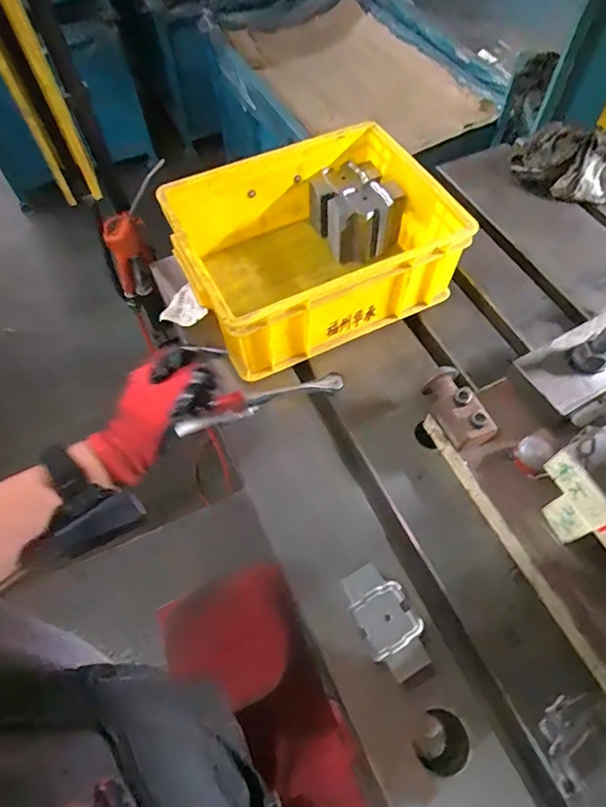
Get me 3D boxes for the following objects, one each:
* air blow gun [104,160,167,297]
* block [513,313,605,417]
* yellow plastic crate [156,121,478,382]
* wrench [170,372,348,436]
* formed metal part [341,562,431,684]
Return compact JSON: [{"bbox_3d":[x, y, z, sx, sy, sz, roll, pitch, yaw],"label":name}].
[{"bbox_3d":[-0.269,-0.246,0.726,0.065,0.231,0.047,-22,60,-38],"label":"air blow gun"},{"bbox_3d":[0.325,-0.055,0.522,0.151,0.061,0.083,-26,63,-14],"label":"block"},{"bbox_3d":[0.010,-0.214,0.645,0.336,0.131,0.269,-24,63,-12],"label":"yellow plastic crate"},{"bbox_3d":[-0.051,0.000,0.597,0.212,0.022,0.021,-18,62,-2],"label":"wrench"},{"bbox_3d":[0.081,0.214,0.466,0.056,0.011,0.103,-27,64,-14],"label":"formed metal part"}]

